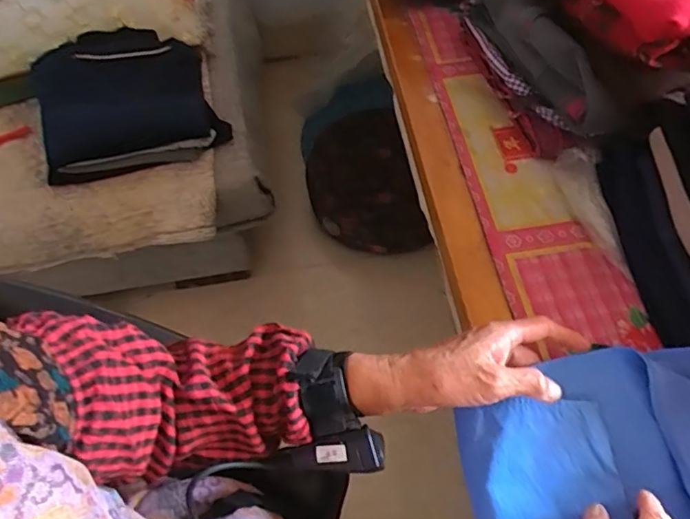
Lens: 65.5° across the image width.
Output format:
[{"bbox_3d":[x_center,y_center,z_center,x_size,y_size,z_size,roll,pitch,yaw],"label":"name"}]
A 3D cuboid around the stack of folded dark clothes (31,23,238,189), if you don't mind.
[{"bbox_3d":[-0.377,-0.265,0.908,0.295,0.136,0.213,-21,61,-9],"label":"stack of folded dark clothes"}]

